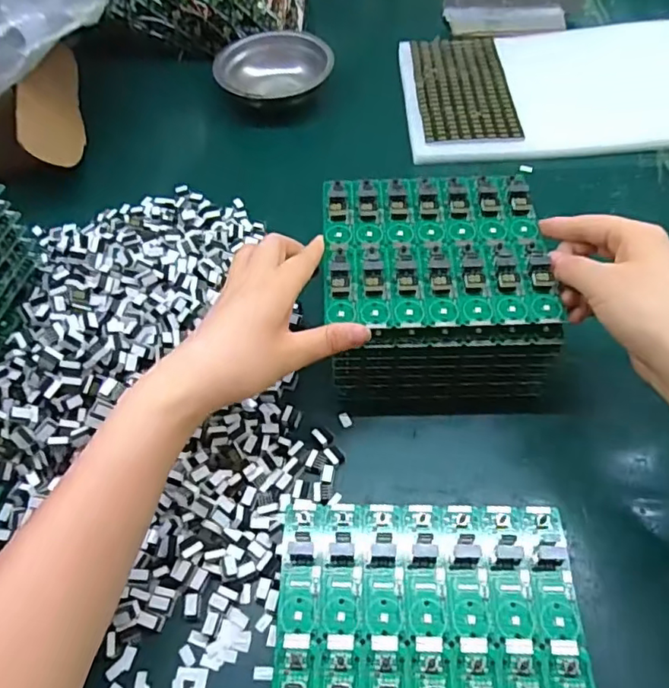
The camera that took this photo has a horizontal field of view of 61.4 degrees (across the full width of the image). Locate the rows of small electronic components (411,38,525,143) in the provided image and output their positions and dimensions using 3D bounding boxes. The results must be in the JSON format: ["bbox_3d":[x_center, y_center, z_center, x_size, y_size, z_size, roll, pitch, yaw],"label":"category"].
[{"bbox_3d":[0.140,-0.281,0.614,0.097,0.004,0.185,-2,58,3],"label":"rows of small electronic components"}]

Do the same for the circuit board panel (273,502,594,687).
[{"bbox_3d":[0.046,0.146,0.272,0.146,0.008,0.137,0,56,3],"label":"circuit board panel"}]

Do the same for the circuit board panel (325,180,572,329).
[{"bbox_3d":[0.067,-0.068,0.381,0.145,0.013,0.128,-1,56,2],"label":"circuit board panel"}]

